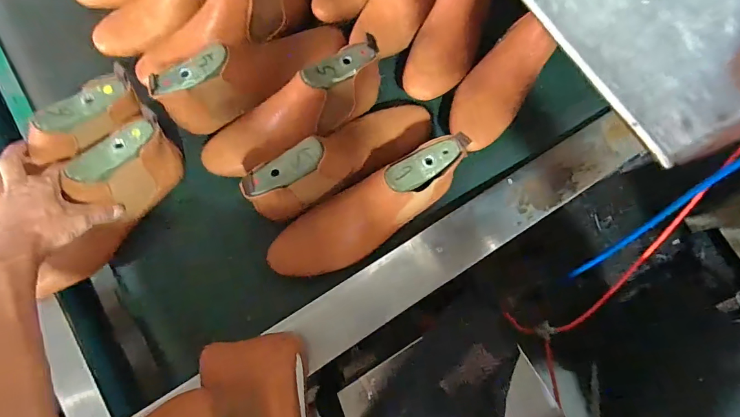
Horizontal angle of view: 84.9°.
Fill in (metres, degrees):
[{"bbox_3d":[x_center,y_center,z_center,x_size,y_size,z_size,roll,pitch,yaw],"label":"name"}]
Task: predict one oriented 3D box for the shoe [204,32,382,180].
[{"bbox_3d":[-0.111,-0.136,0.596,0.300,0.099,0.090,-30,80,6],"label":"shoe"}]

